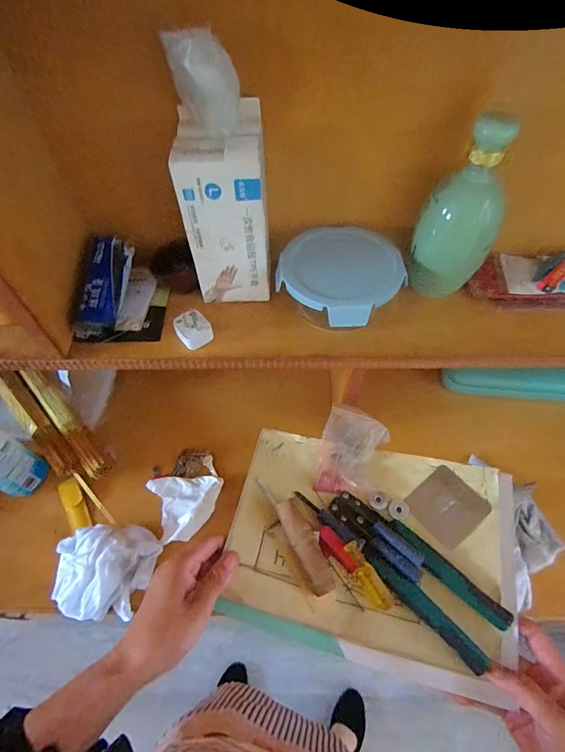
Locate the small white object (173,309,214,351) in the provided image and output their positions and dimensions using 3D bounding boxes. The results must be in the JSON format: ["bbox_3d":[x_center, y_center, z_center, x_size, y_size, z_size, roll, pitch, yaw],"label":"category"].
[{"bbox_3d":[-0.112,-0.059,0.485,0.040,0.028,0.040,-27,59,-18],"label":"small white object"}]

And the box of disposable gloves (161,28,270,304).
[{"bbox_3d":[-0.068,-0.205,0.442,0.096,0.267,0.082,-6,55,-4],"label":"box of disposable gloves"}]

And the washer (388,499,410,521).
[{"bbox_3d":[0.125,0.143,0.409,0.021,0.006,0.021,0,55,0],"label":"washer"}]

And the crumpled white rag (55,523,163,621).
[{"bbox_3d":[-0.238,0.260,0.514,0.119,0.062,0.109,1,55,1],"label":"crumpled white rag"}]

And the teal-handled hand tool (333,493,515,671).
[{"bbox_3d":[0.125,0.184,0.375,0.057,0.009,0.180,-38,63,-24],"label":"teal-handled hand tool"}]

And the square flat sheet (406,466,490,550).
[{"bbox_3d":[0.174,0.139,0.408,0.066,0.005,0.065,-42,60,-10],"label":"square flat sheet"}]

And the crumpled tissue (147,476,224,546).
[{"bbox_3d":[-0.149,0.196,0.569,0.117,0.035,0.096,-3,55,-2],"label":"crumpled tissue"}]

